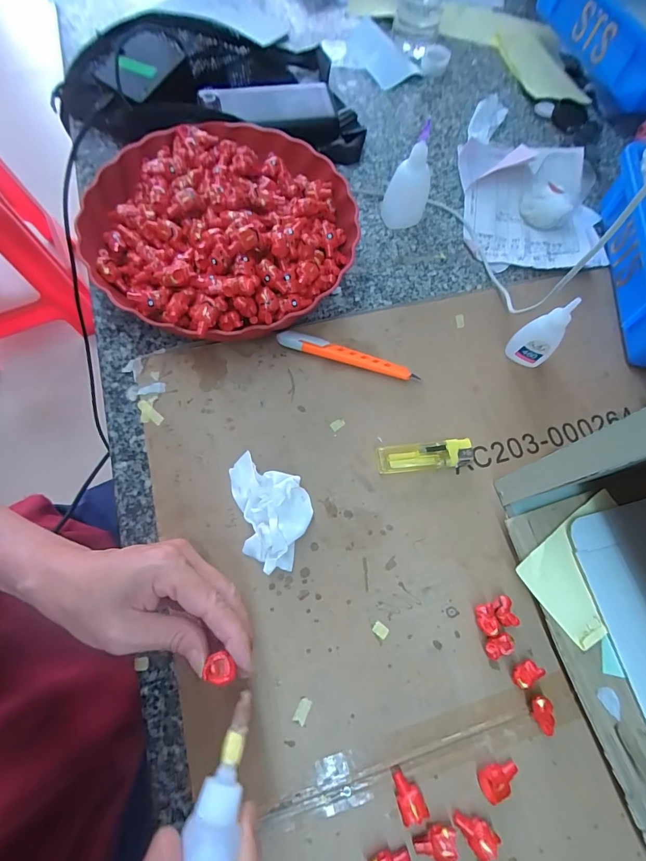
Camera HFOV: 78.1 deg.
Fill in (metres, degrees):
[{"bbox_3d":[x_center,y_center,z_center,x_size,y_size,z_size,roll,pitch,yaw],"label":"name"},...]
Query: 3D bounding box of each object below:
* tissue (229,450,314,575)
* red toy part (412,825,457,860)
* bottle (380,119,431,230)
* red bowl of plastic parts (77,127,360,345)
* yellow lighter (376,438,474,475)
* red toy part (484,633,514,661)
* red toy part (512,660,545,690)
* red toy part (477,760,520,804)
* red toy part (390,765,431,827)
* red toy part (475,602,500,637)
[{"bbox_3d":[-0.038,0.060,0.302,0.054,0.028,0.084,-12,71,-7],"label":"tissue"},{"bbox_3d":[0.068,0.252,0.242,0.024,0.014,0.016,-4,70,-5],"label":"red toy part"},{"bbox_3d":[0.086,-0.250,0.398,0.044,0.098,0.023,13,70,2],"label":"bottle"},{"bbox_3d":[-0.091,-0.189,0.371,0.235,0.080,0.243,0,69,-1],"label":"red bowl of plastic parts"},{"bbox_3d":[0.085,0.022,0.333,0.079,0.010,0.022,-5,70,-5],"label":"yellow lighter"},{"bbox_3d":[0.124,0.153,0.284,0.021,0.010,0.014,-16,72,-9],"label":"red toy part"},{"bbox_3d":[0.141,0.170,0.278,0.022,0.012,0.013,-20,72,-10],"label":"red toy part"},{"bbox_3d":[0.112,0.222,0.256,0.027,0.013,0.016,-36,76,-14],"label":"red toy part"},{"bbox_3d":[0.054,0.226,0.248,0.017,0.015,0.024,-12,71,-7],"label":"red toy part"},{"bbox_3d":[0.118,0.138,0.290,0.012,0.011,0.020,-10,71,-7],"label":"red toy part"}]

